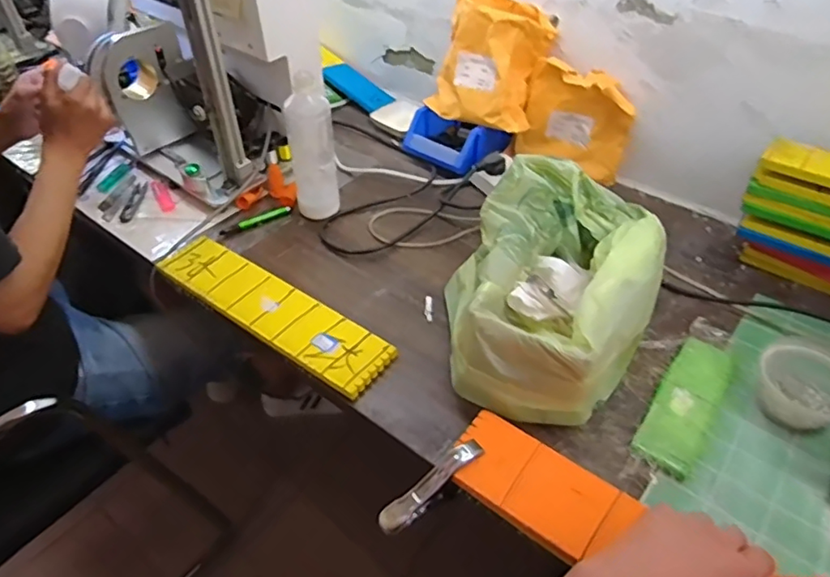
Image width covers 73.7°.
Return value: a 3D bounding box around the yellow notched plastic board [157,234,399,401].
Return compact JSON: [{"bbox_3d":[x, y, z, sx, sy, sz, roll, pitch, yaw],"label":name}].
[{"bbox_3d":[-0.181,0.024,0.700,0.343,0.018,0.087,28,51,26],"label":"yellow notched plastic board"}]

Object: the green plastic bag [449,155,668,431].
[{"bbox_3d":[0.156,-0.010,0.642,0.226,0.125,0.316,21,48,20],"label":"green plastic bag"}]

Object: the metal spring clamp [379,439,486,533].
[{"bbox_3d":[0.017,0.189,0.531,0.117,0.022,0.024,-39,55,-15],"label":"metal spring clamp"}]

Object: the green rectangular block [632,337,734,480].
[{"bbox_3d":[0.292,0.119,0.595,0.056,0.013,0.178,27,50,25],"label":"green rectangular block"}]

